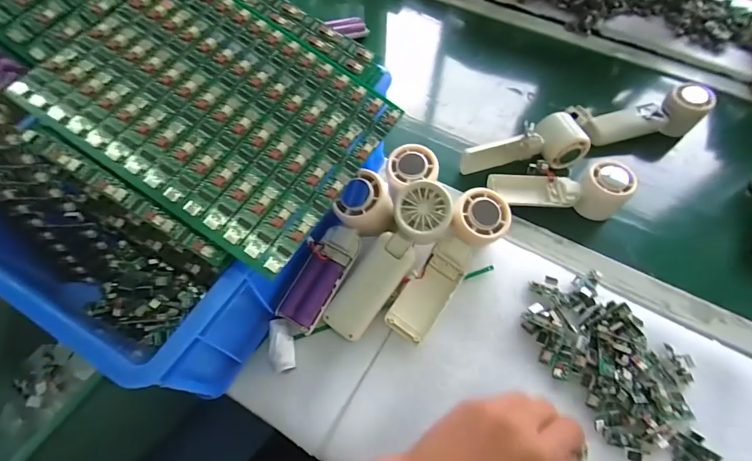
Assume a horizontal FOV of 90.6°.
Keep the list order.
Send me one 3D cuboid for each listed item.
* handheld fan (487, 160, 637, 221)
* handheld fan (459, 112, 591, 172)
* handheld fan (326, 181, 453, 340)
[{"bbox_3d":[0.230,-0.049,0.473,0.157,0.058,0.065,6,54,25],"label":"handheld fan"},{"bbox_3d":[0.193,-0.113,0.497,0.159,0.051,0.060,-11,60,-9],"label":"handheld fan"},{"bbox_3d":[0.016,0.029,0.364,0.053,0.050,0.165,37,95,19],"label":"handheld fan"}]

